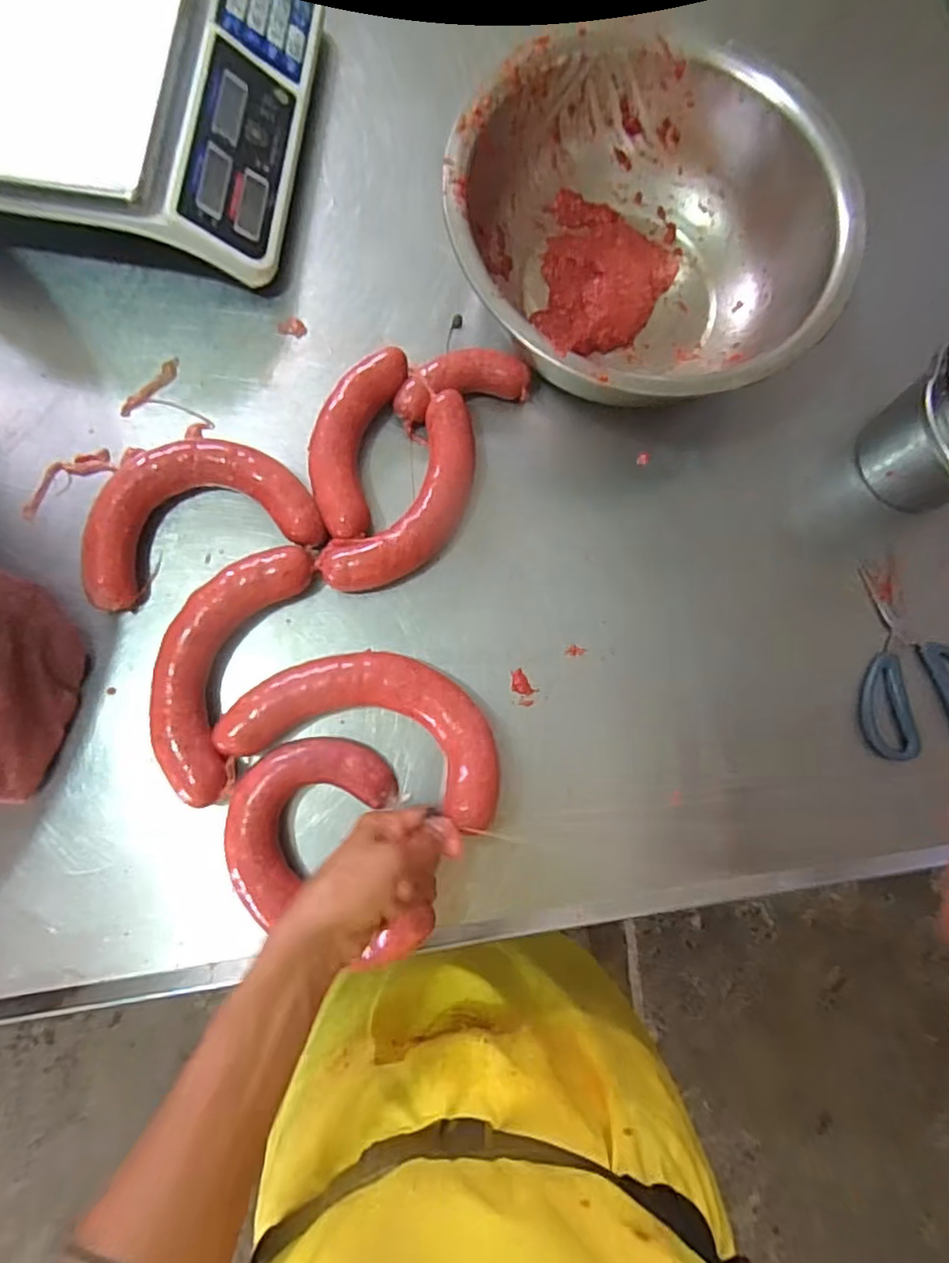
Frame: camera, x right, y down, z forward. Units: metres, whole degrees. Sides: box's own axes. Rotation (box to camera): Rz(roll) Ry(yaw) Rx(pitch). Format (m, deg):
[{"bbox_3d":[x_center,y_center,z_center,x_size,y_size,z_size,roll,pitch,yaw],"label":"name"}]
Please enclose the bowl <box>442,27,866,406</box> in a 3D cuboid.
[{"bbox_3d":[0.145,-0.344,0.558,0.324,0.125,0.307,4,80,-3],"label":"bowl"}]

